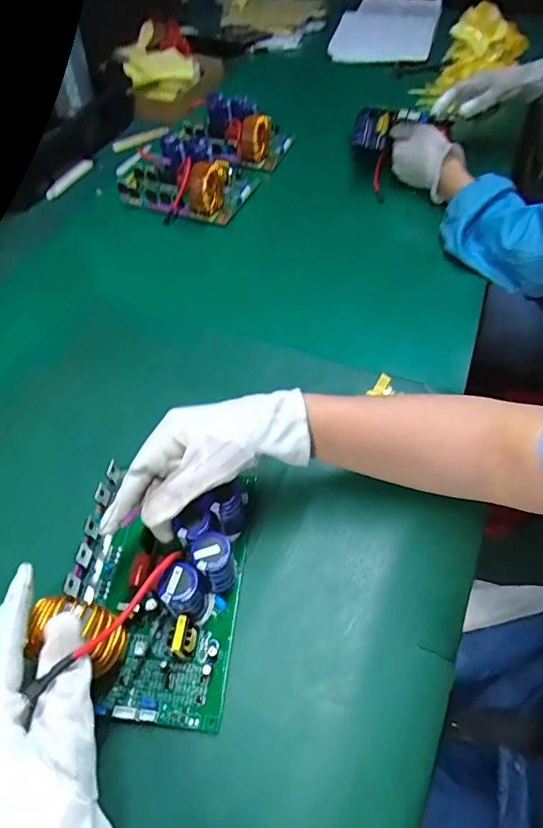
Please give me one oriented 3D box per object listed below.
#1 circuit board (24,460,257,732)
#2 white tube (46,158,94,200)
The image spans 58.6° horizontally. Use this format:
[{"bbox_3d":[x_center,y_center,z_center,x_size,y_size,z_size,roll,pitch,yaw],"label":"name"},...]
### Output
[{"bbox_3d":[-0.093,0.123,0.370,0.129,0.063,0.182,4,54,4],"label":"circuit board"},{"bbox_3d":[-0.331,-0.389,0.794,0.017,0.011,0.116,17,56,13],"label":"white tube"}]

